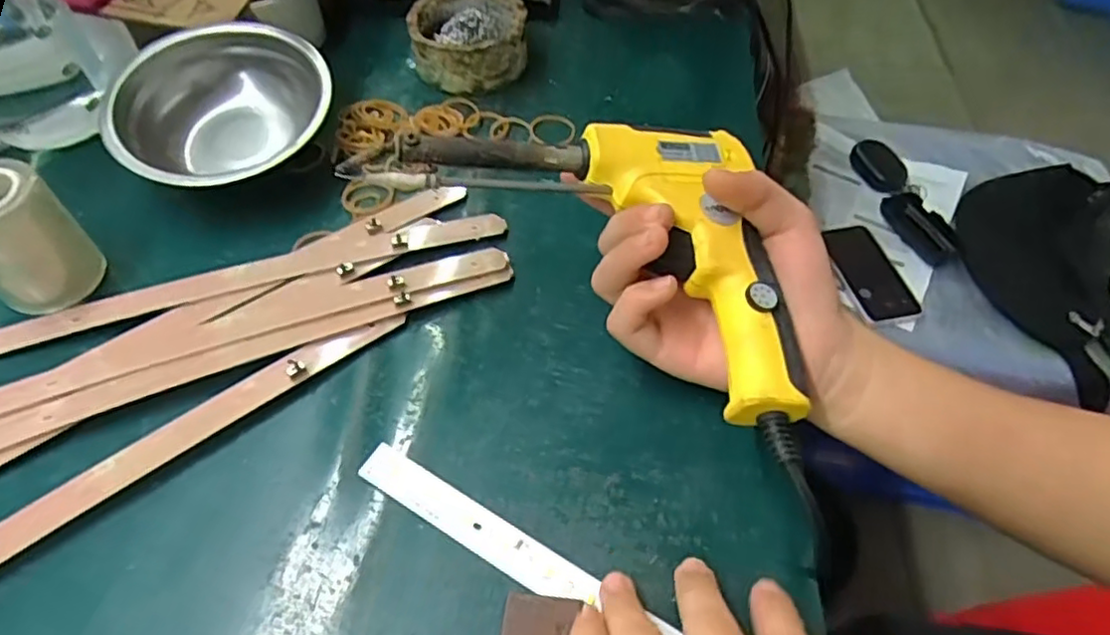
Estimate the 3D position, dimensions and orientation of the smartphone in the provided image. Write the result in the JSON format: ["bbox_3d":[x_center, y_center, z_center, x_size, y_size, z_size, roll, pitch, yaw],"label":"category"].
[{"bbox_3d":[0.384,-0.060,0.808,0.083,0.014,0.156,-5,53,-3],"label":"smartphone"}]

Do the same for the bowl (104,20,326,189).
[{"bbox_3d":[-0.201,-0.124,0.406,0.125,0.051,0.125,0,53,0],"label":"bowl"}]

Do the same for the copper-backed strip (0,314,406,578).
[{"bbox_3d":[-0.191,0.070,0.288,0.274,0.009,0.020,-35,60,-23],"label":"copper-backed strip"}]

